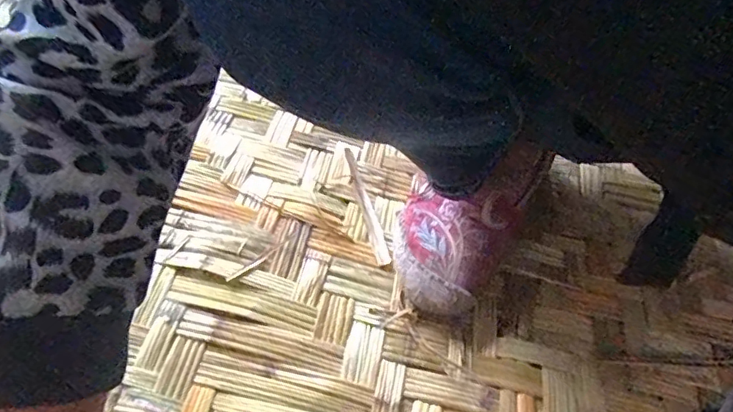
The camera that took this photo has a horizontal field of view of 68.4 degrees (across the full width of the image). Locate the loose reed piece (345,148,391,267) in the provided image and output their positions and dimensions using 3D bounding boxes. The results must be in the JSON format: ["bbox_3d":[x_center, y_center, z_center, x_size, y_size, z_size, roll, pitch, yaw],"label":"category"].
[{"bbox_3d":[0.000,-0.002,0.492,0.012,0.007,0.128,-8,53,-13],"label":"loose reed piece"}]

